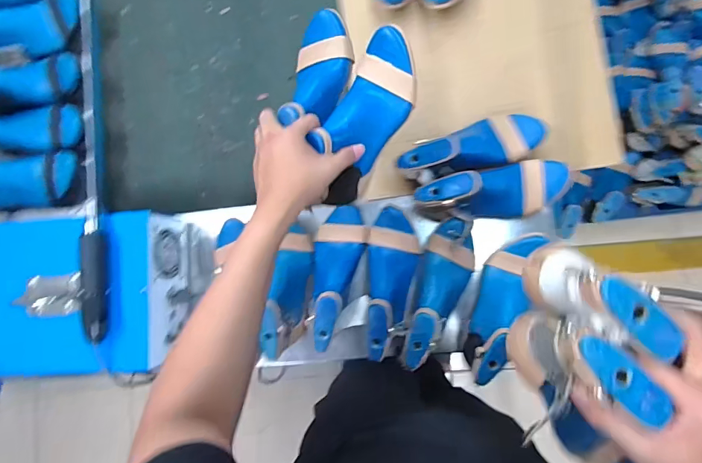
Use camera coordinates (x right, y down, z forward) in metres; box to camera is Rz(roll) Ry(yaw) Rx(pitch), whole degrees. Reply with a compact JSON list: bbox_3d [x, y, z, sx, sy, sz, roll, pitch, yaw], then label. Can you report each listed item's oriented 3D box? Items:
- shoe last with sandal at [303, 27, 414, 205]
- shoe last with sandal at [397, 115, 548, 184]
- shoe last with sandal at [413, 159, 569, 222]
[{"bbox_3d":[0.022,-0.153,0.532,0.088,0.072,0.219,22,92,9],"label":"shoe last with sandal"},{"bbox_3d":[0.193,-0.136,0.688,0.240,0.091,0.088,-18,82,-14],"label":"shoe last with sandal"},{"bbox_3d":[0.229,-0.064,0.685,0.244,0.085,0.084,-8,83,-9],"label":"shoe last with sandal"}]

